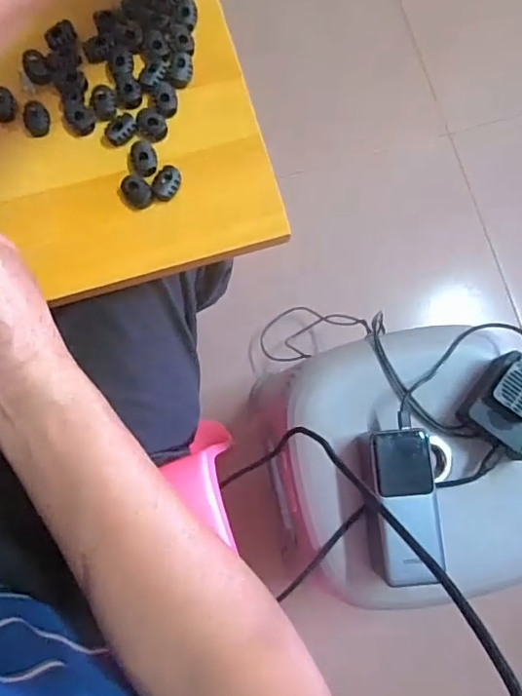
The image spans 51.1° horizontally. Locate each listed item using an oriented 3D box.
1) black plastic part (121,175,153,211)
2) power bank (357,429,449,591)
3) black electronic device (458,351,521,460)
[{"bbox_3d":[-0.082,-0.103,0.361,0.018,0.011,0.024,-42,81,-7],"label":"black plastic part"},{"bbox_3d":[0.122,0.139,0.486,0.063,0.055,0.127,-4,79,0],"label":"power bank"},{"bbox_3d":[0.234,0.055,0.507,0.076,0.060,0.079,37,81,7],"label":"black electronic device"}]

